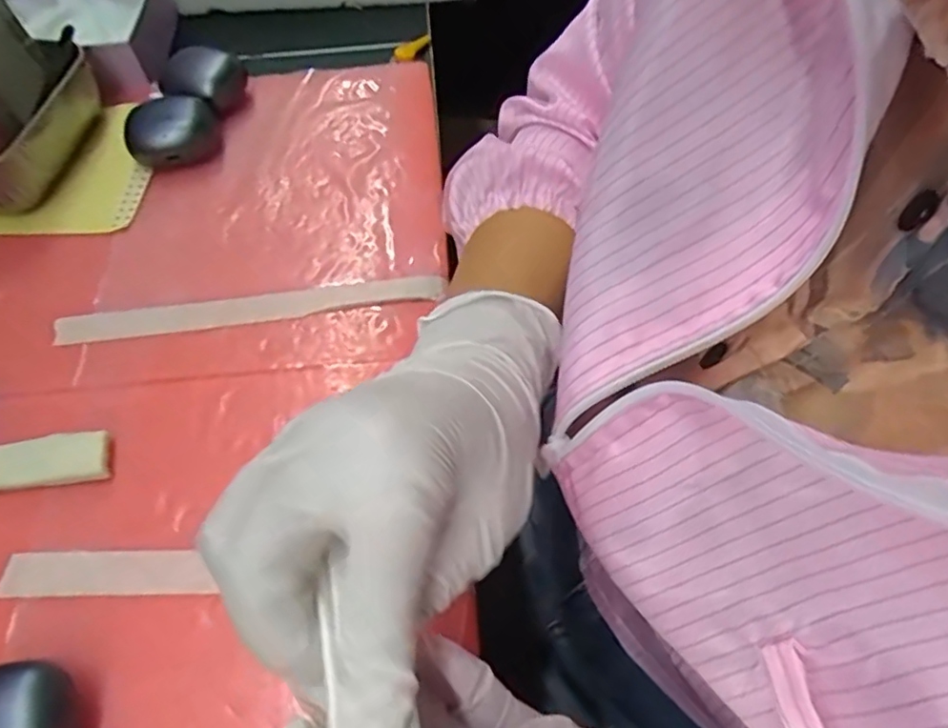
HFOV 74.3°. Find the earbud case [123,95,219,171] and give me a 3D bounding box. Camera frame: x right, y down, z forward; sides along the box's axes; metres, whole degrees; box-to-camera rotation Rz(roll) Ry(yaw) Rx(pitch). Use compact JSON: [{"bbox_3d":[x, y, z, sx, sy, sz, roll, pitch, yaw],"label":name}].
[{"bbox_3d":[-0.198,-0.152,0.409,0.055,0.029,0.041,-16,60,-9],"label":"earbud case"}]

